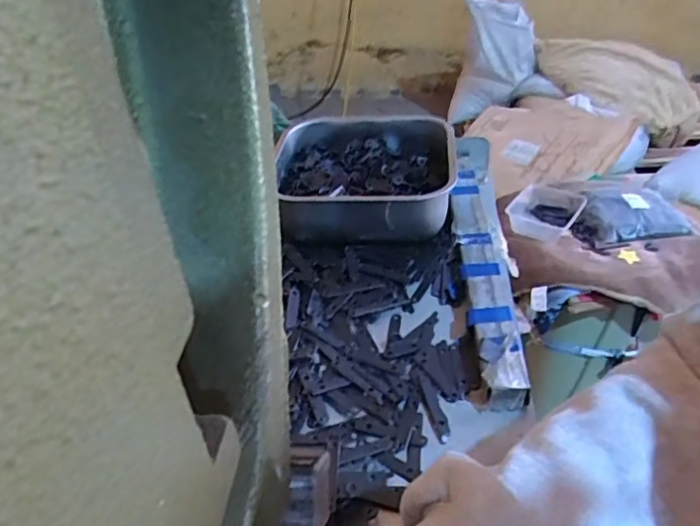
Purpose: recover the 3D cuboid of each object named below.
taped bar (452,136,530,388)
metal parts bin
[{"bbox_3d":[0.119,-0.018,0.554,0.041,0.029,0.342,2,38,5],"label":"taped bar"},{"bbox_3d":[0.011,-0.087,0.622,0.169,0.065,0.182,3,38,7],"label":"metal parts bin"}]

